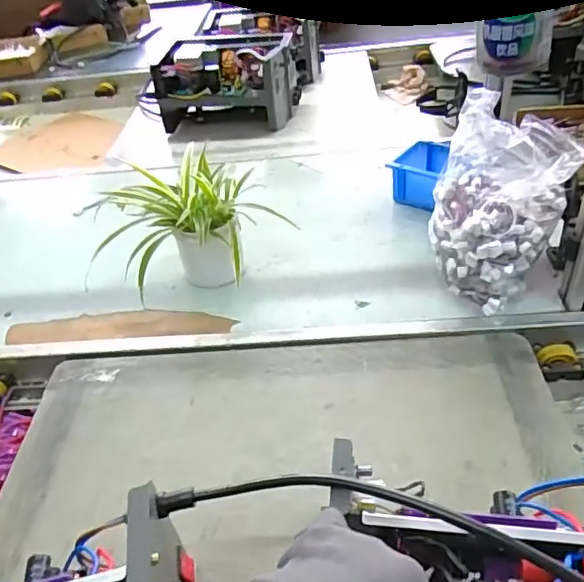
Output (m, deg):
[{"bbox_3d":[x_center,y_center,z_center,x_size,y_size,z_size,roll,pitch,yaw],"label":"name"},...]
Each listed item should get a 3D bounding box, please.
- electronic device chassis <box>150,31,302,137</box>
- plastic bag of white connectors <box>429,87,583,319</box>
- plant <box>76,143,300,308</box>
[{"bbox_3d":[-0.140,-0.458,1.235,0.283,0.157,0.148,1,40,11],"label":"electronic device chassis"},{"bbox_3d":[0.256,-0.098,0.705,0.157,0.207,0.156,17,46,25],"label":"plastic bag of white connectors"},{"bbox_3d":[-0.153,-0.087,0.807,0.198,0.149,0.170,9,44,18],"label":"plant"}]

